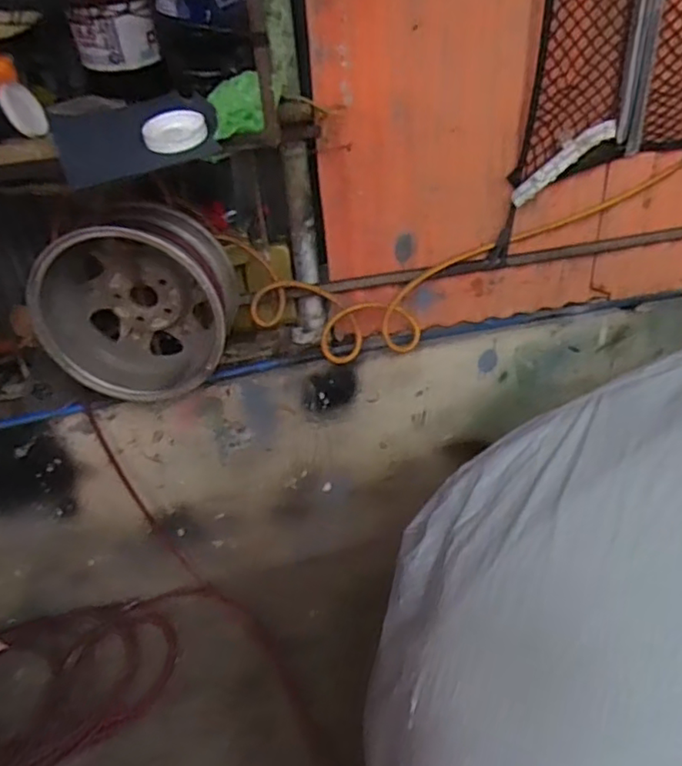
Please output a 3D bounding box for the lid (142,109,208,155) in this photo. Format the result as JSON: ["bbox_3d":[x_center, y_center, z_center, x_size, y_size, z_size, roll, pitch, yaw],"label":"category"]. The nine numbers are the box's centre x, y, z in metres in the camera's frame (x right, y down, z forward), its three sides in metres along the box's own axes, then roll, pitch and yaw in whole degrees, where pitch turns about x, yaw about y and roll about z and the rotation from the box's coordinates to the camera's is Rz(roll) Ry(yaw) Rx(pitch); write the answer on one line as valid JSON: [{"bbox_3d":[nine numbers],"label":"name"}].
[{"bbox_3d":[-0.267,-0.406,0.988,0.099,0.014,0.119,-20,54,-10],"label":"lid"}]

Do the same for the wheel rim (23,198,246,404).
[{"bbox_3d":[-0.424,-0.148,1.335,0.378,0.436,0.245,1,35,8],"label":"wheel rim"}]

